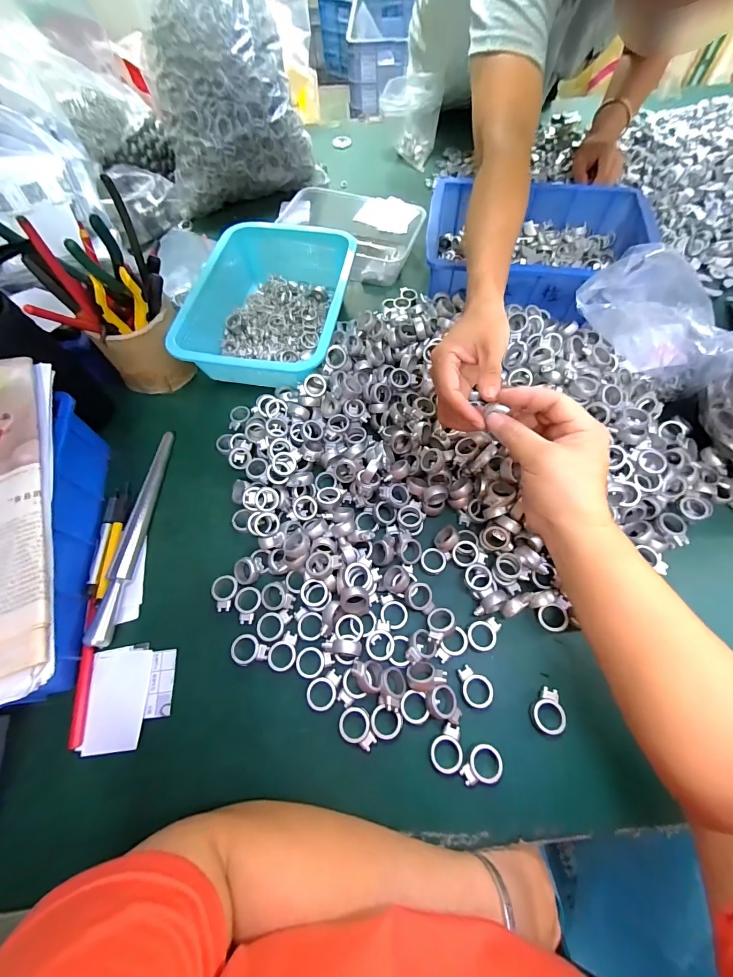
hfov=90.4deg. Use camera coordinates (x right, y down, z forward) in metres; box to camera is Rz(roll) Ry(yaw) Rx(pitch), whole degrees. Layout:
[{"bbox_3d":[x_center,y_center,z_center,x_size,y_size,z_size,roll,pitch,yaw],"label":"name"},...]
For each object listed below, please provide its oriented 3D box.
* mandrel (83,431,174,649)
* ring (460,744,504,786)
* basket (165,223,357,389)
[{"bbox_3d":[-0.252,0.042,0.400,0.019,0.024,0.242,1,64,3],"label":"mandrel"},{"bbox_3d":[0.093,0.223,0.294,0.034,0.007,0.025,-16,64,-5],"label":"ring"},{"bbox_3d":[-0.126,-0.258,0.498,0.193,0.062,0.260,5,64,5],"label":"basket"}]

